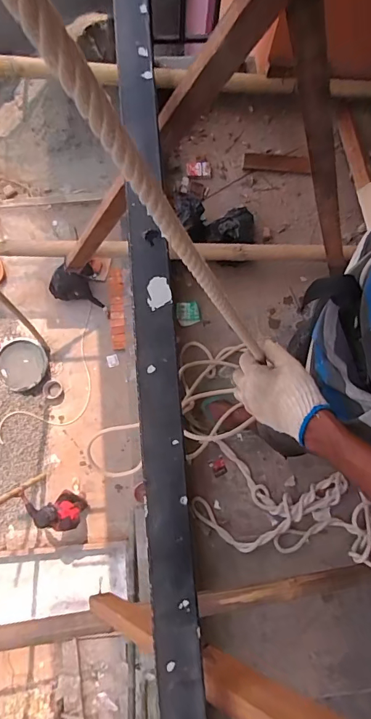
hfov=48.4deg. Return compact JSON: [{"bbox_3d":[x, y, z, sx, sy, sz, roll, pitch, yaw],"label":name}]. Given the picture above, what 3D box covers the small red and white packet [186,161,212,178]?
[{"bbox_3d":[0.056,-0.779,1.696,0.102,0.027,0.071,-9,80,-4],"label":"small red and white packet"}]

